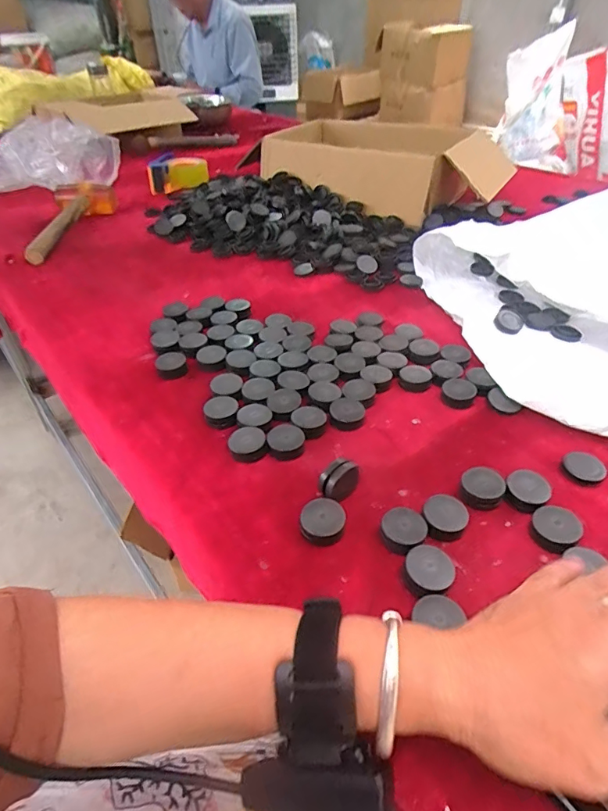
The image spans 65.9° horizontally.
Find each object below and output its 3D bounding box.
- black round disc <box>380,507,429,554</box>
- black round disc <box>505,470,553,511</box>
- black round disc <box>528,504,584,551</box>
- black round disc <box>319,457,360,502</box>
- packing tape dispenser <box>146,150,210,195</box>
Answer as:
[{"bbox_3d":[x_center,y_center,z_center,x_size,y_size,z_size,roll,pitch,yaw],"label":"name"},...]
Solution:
[{"bbox_3d":[0.073,0.093,0.346,0.032,0.015,0.032,-31,49,-32],"label":"black round disc"},{"bbox_3d":[0.179,0.067,0.374,0.031,0.016,0.036,32,49,33],"label":"black round disc"},{"bbox_3d":[0.187,0.089,0.346,0.037,0.010,0.032,-28,47,-30],"label":"black round disc"},{"bbox_3d":[0.026,0.061,0.369,0.030,0.034,0.018,-25,46,-28],"label":"black round disc"},{"bbox_3d":[-0.291,-0.541,1.088,0.057,0.072,0.157,25,45,27],"label":"packing tape dispenser"}]

